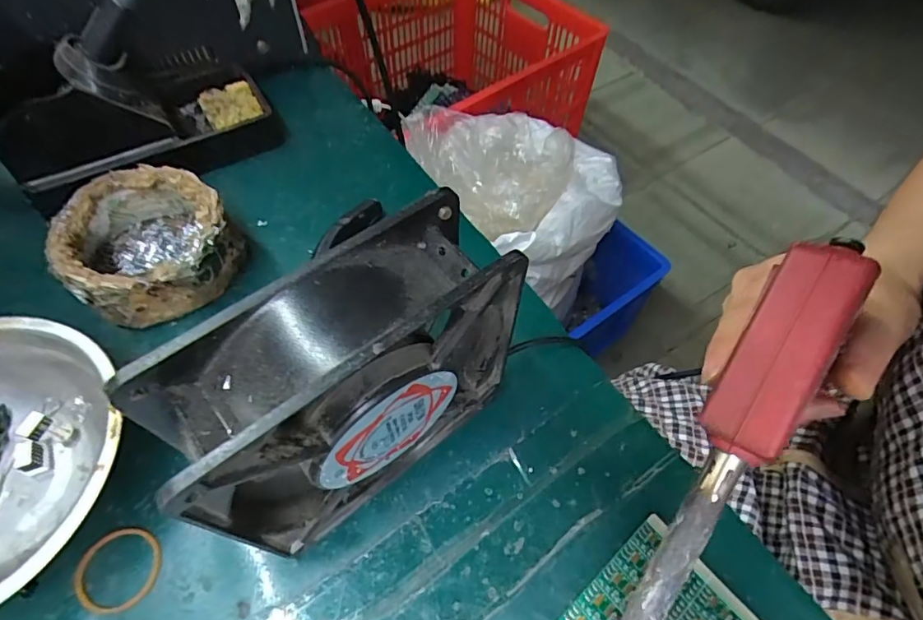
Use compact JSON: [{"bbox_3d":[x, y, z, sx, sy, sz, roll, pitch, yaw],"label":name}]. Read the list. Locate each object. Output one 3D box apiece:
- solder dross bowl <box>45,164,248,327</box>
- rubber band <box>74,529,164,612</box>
[{"bbox_3d":[-0.172,-0.035,0.272,0.081,0.039,0.080,1,58,-2],"label":"solder dross bowl"},{"bbox_3d":[-0.145,0.108,0.206,0.034,0.004,0.031,5,58,1],"label":"rubber band"}]

